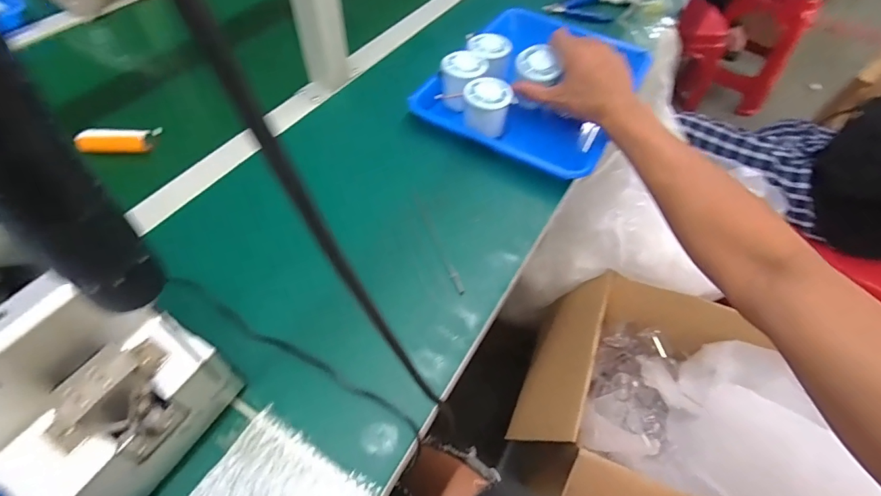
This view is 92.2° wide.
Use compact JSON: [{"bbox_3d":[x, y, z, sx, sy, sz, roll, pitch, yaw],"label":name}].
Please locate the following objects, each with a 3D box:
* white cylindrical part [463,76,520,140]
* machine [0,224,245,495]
[{"bbox_3d":[0.057,-0.174,0.535,0.059,0.055,0.052,28,58,15],"label":"white cylindrical part"},{"bbox_3d":[-0.258,0.077,0.286,0.175,0.148,0.122,29,58,15],"label":"machine"}]

